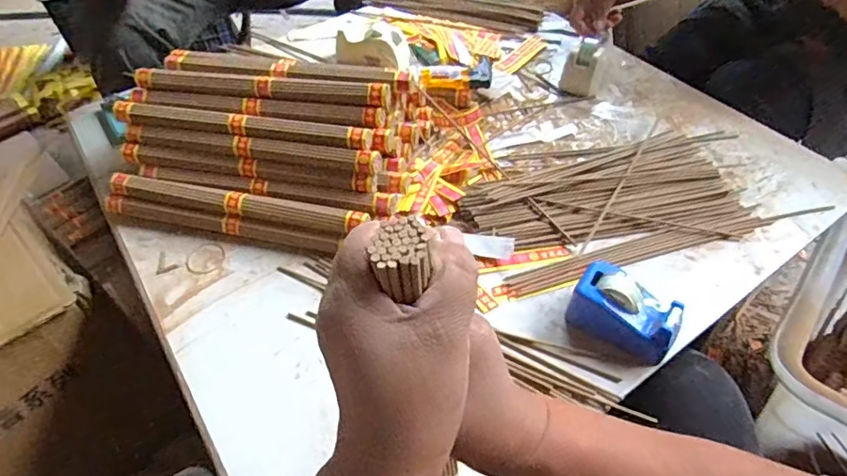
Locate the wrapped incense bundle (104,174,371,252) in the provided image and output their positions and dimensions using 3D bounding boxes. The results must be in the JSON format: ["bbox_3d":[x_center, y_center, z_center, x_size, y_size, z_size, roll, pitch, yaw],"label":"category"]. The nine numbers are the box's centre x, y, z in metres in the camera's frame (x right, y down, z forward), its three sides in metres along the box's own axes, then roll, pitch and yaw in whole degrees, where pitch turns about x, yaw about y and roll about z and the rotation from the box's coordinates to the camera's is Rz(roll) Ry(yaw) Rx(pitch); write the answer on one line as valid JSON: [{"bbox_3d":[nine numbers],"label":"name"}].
[{"bbox_3d":[-0.220,-0.028,0.622,0.317,0.045,0.043,9,51,10],"label":"wrapped incense bundle"}]

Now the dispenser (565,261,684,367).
[{"bbox_3d":[0.190,0.078,0.514,0.098,0.054,0.065,36,60,28],"label":"dispenser"}]

